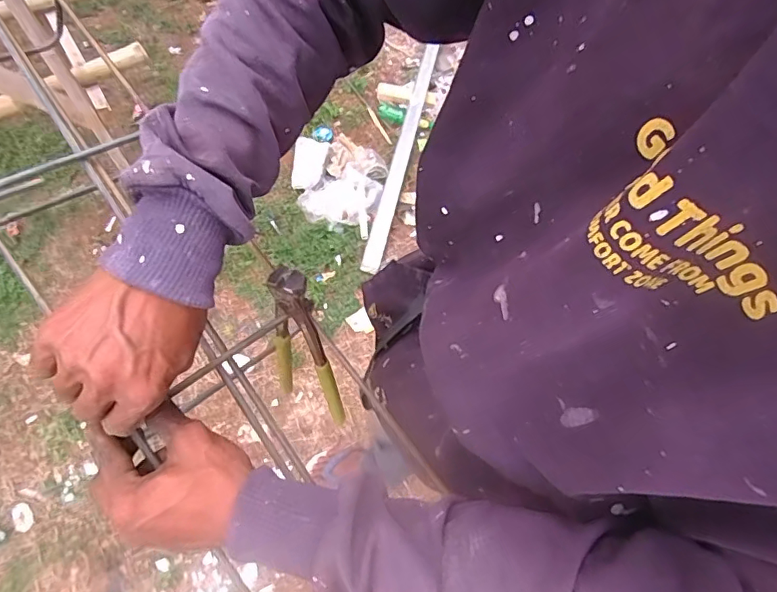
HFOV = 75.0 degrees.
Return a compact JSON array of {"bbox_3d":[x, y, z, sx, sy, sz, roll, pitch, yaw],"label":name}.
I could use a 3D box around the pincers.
[{"bbox_3d":[-0.079,0.051,0.453,0.045,0.169,0.034,-21,38,-15],"label":"pincers"}]

